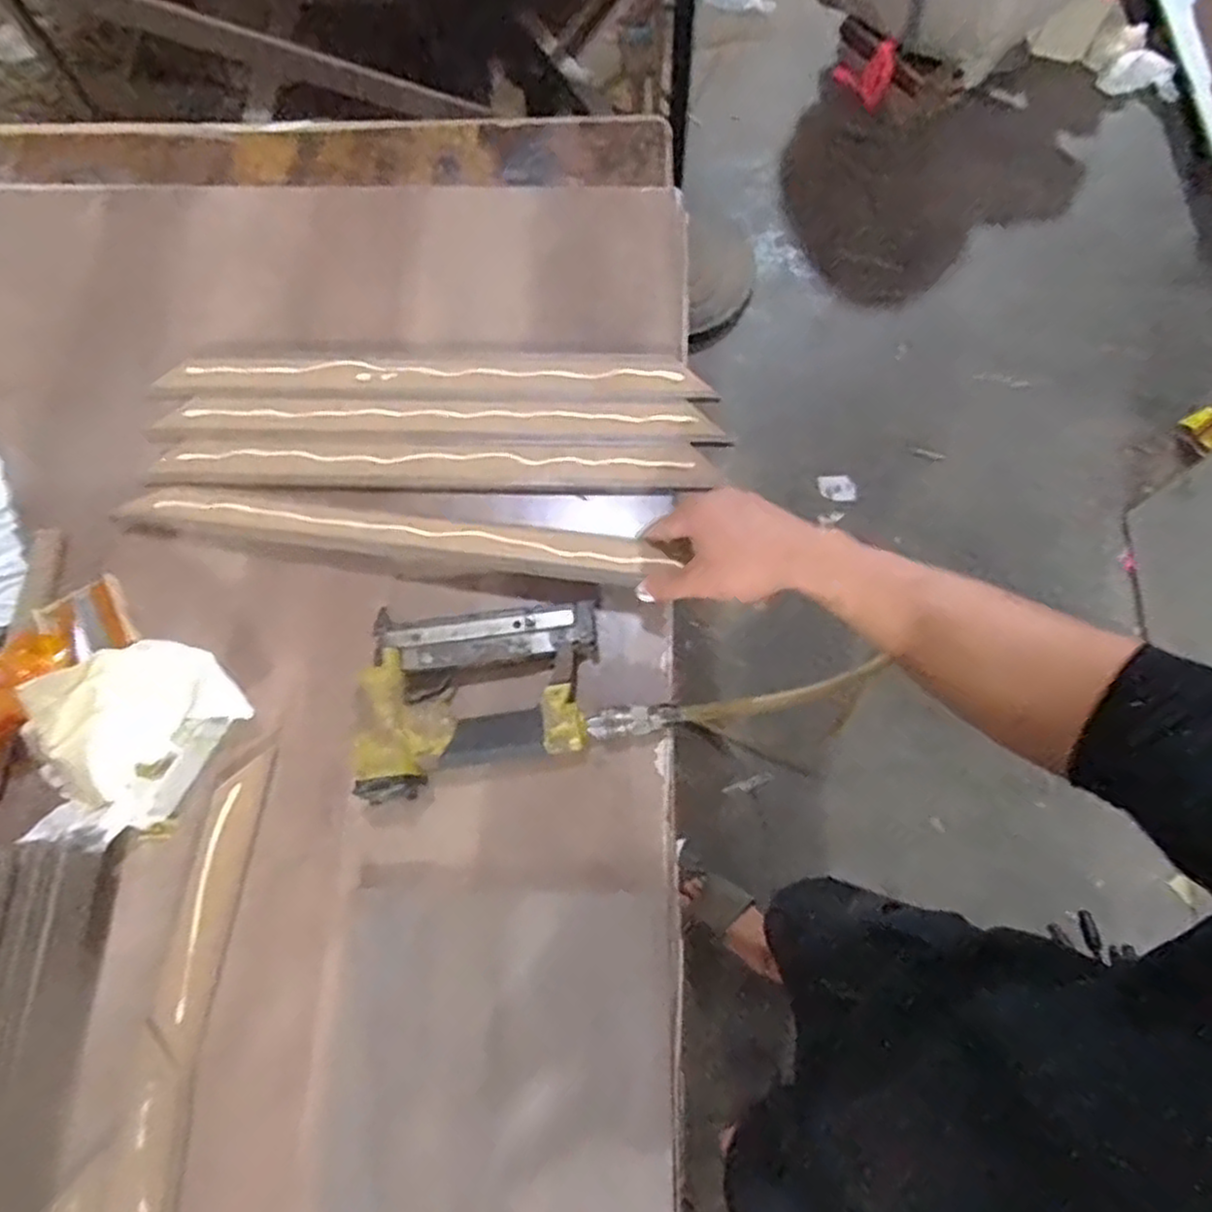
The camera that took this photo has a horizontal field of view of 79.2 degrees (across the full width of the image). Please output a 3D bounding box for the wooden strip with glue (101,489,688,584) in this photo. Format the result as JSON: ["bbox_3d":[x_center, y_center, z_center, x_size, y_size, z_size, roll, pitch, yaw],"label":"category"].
[{"bbox_3d":[-0.180,-0.062,0.616,0.464,0.024,0.040,7,72,5],"label":"wooden strip with glue"}]

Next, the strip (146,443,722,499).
[{"bbox_3d":[-0.155,-0.124,0.648,0.489,0.011,0.048,1,72,0],"label":"strip"}]

